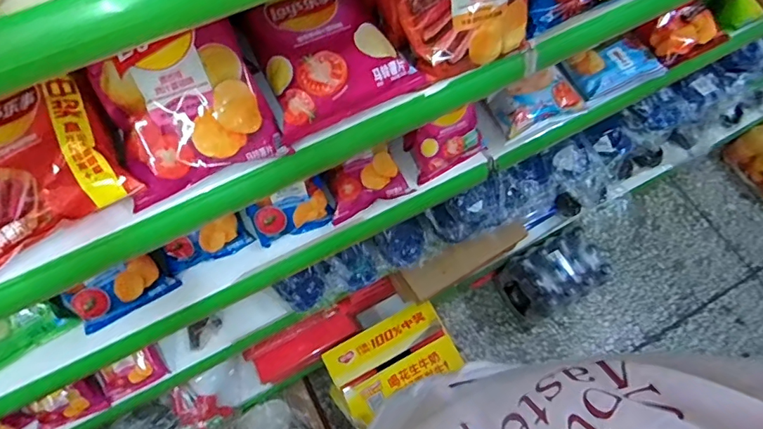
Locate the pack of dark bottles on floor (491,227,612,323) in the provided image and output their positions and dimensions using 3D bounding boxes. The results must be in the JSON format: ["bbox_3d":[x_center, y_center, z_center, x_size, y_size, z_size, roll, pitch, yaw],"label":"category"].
[{"bbox_3d":[0.495,0.181,1.431,0.247,0.223,0.185,-25,69,-11],"label":"pack of dark bottles on floor"}]

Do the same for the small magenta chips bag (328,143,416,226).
[{"bbox_3d":[-0.027,-0.052,0.756,0.124,0.038,0.100,-22,68,-10],"label":"small magenta chips bag"}]

